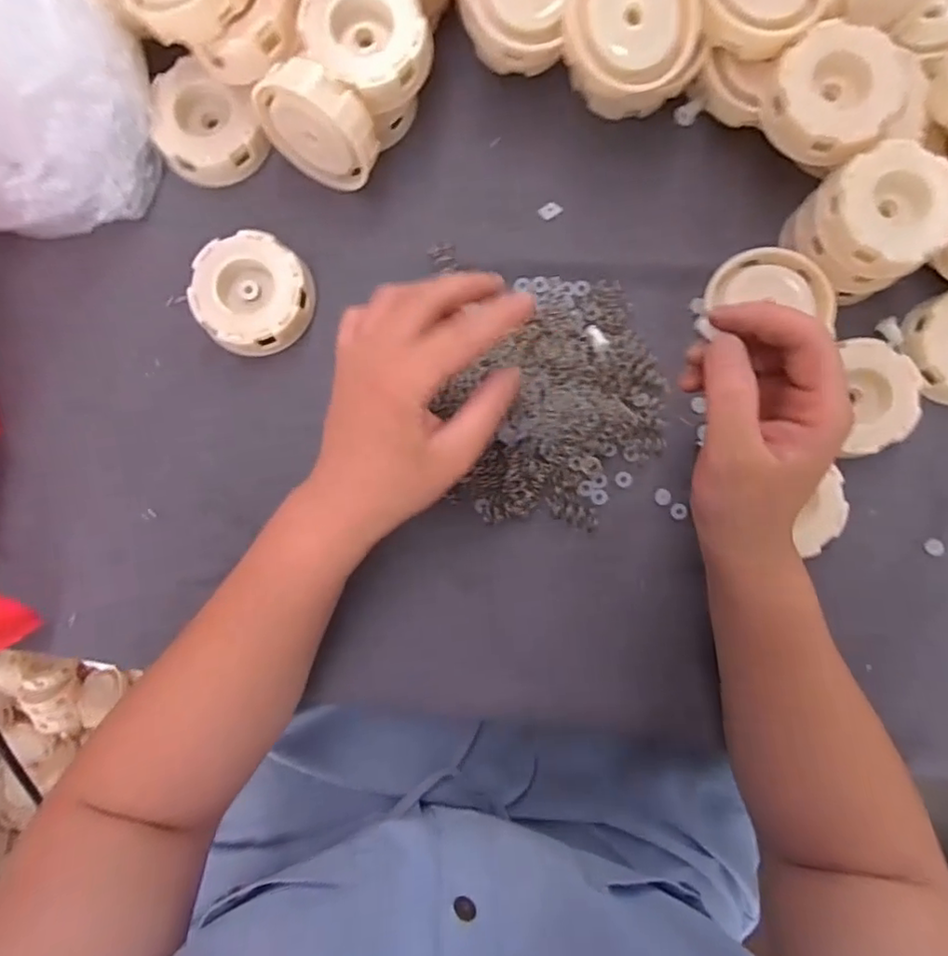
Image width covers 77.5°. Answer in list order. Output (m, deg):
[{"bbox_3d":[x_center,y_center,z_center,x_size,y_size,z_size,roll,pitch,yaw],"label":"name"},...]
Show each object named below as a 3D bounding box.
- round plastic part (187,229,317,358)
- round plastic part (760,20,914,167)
[{"bbox_3d":[-0.128,-0.107,0.342,0.064,0.022,0.063,0,88,-2],"label":"round plastic part"},{"bbox_3d":[0.192,-0.205,0.317,0.065,0.022,0.065,0,88,-2],"label":"round plastic part"}]

